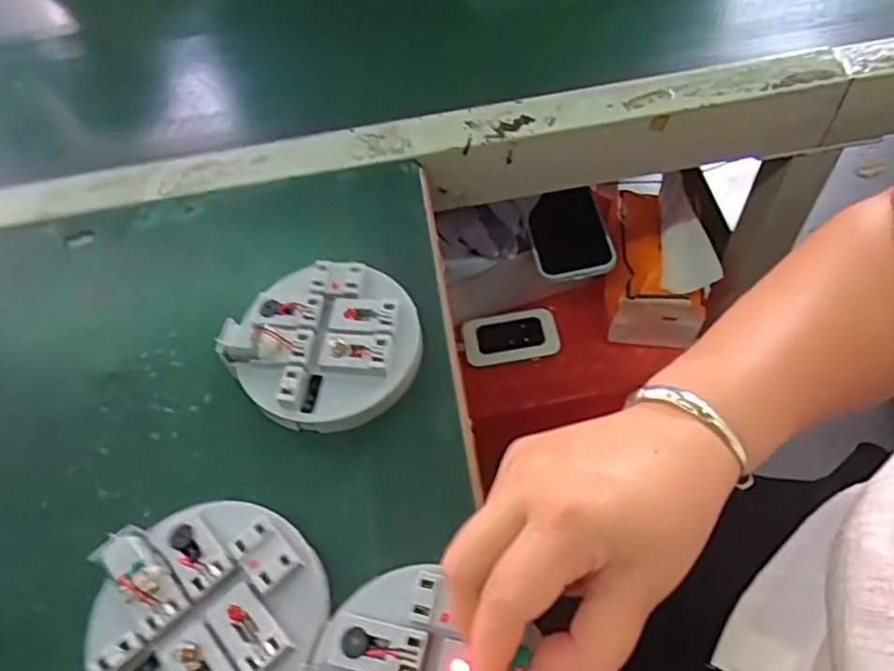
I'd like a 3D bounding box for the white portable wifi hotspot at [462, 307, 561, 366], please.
[{"bbox_3d":[0.068,0.001,0.692,0.098,0.018,0.063,-10,57,-1],"label":"white portable wifi hotspot"}]

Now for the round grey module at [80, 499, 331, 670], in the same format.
[{"bbox_3d":[-0.107,0.127,0.300,0.100,0.032,0.099,-1,57,2],"label":"round grey module"}]

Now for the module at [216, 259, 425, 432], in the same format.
[{"bbox_3d":[-0.067,0.006,0.373,0.102,0.032,0.100,-1,57,2],"label":"module"}]

